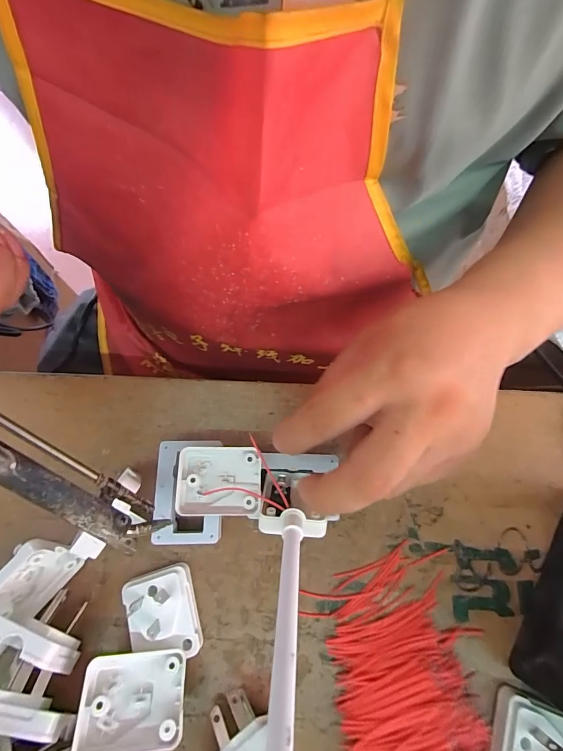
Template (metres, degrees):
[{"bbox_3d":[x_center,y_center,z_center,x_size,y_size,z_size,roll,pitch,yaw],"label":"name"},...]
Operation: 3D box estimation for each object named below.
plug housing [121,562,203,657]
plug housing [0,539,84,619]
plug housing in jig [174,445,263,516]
[{"bbox_3d":[-0.068,0.137,0.210,0.038,0.018,0.045,-12,73,-6],"label":"plug housing"},{"bbox_3d":[-0.141,0.115,0.203,0.022,0.036,0.047,41,75,10],"label":"plug housing"},{"bbox_3d":[-0.037,0.063,0.216,0.048,0.012,0.039,0,78,0],"label":"plug housing in jig"}]

